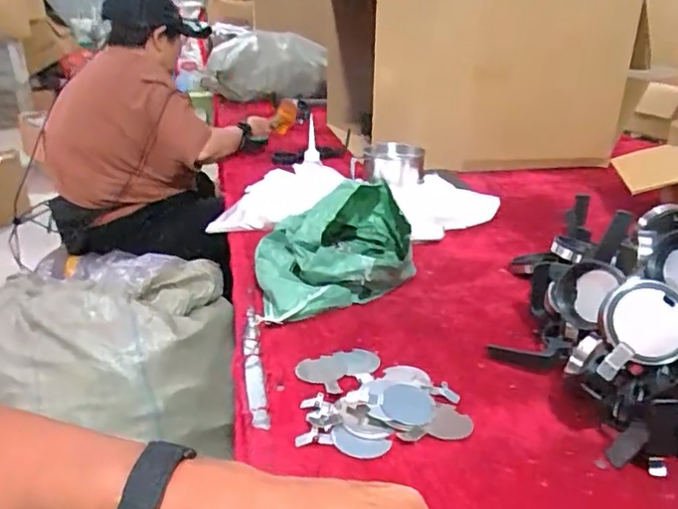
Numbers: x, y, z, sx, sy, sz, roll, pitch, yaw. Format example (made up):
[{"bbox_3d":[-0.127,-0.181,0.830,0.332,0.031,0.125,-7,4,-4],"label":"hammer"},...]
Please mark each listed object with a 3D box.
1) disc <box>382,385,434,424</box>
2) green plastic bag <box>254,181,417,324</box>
[{"bbox_3d":[0.071,0.151,0.579,0.050,0.008,0.057,5,26,13],"label":"disc"},{"bbox_3d":[0.002,-0.018,0.812,0.243,0.119,0.233,-6,26,-10],"label":"green plastic bag"}]

